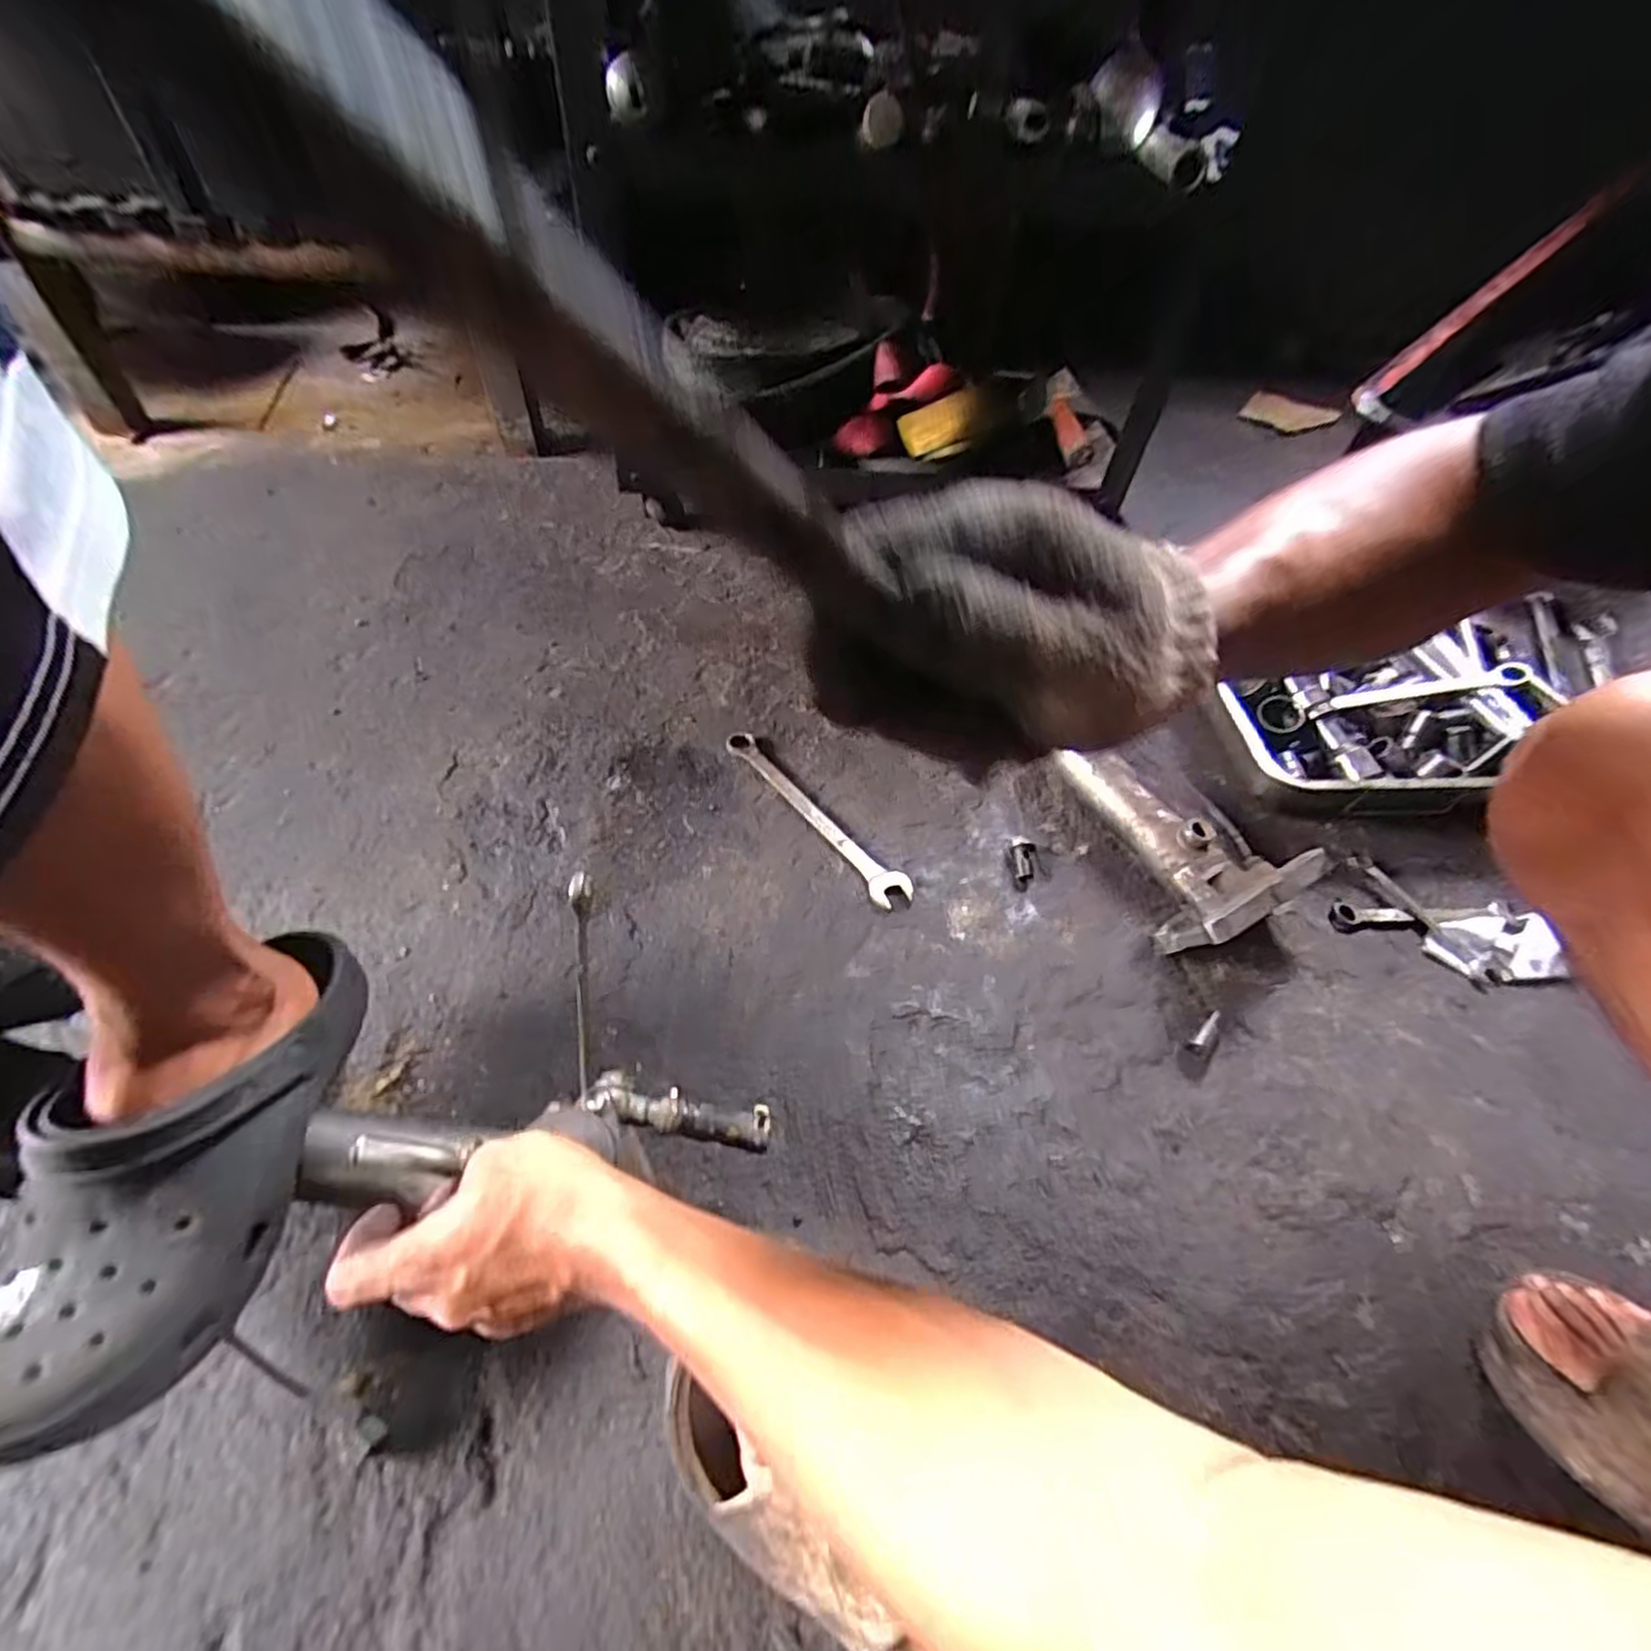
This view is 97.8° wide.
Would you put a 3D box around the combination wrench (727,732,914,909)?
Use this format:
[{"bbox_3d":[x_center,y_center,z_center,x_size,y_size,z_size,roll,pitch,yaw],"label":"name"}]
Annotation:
[{"bbox_3d":[-0.013,-0.011,0.688,0.035,0.008,0.244,-35,63,-26],"label":"combination wrench"}]

